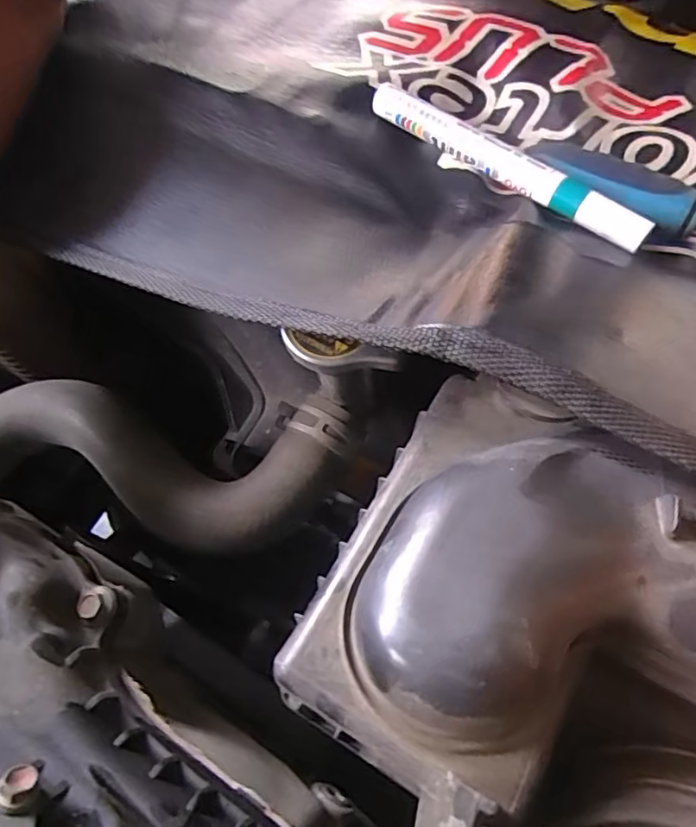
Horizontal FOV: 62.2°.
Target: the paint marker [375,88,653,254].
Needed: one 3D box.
[{"bbox_3d":[0.069,-0.114,0.264,0.142,0.015,0.012,37,73,17],"label":"paint marker"}]

